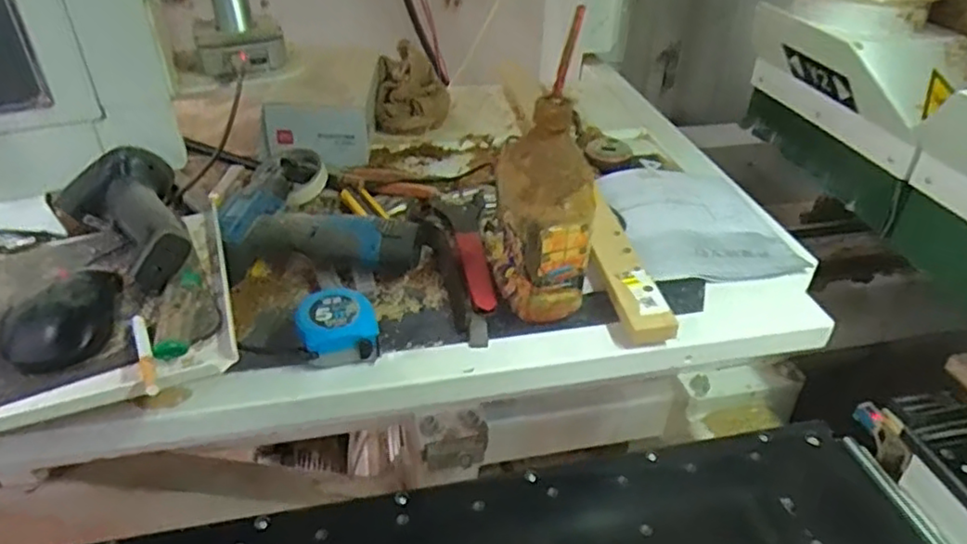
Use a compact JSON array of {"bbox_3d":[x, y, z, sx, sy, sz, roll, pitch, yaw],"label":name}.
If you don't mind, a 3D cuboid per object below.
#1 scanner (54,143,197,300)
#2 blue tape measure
[{"bbox_3d":[-0.283,-0.042,0.527,0.093,0.053,0.160,-19,41,-23],"label":"scanner"},{"bbox_3d":[-0.125,0.048,0.578,0.066,0.047,0.061,-7,36,-11],"label":"blue tape measure"}]

